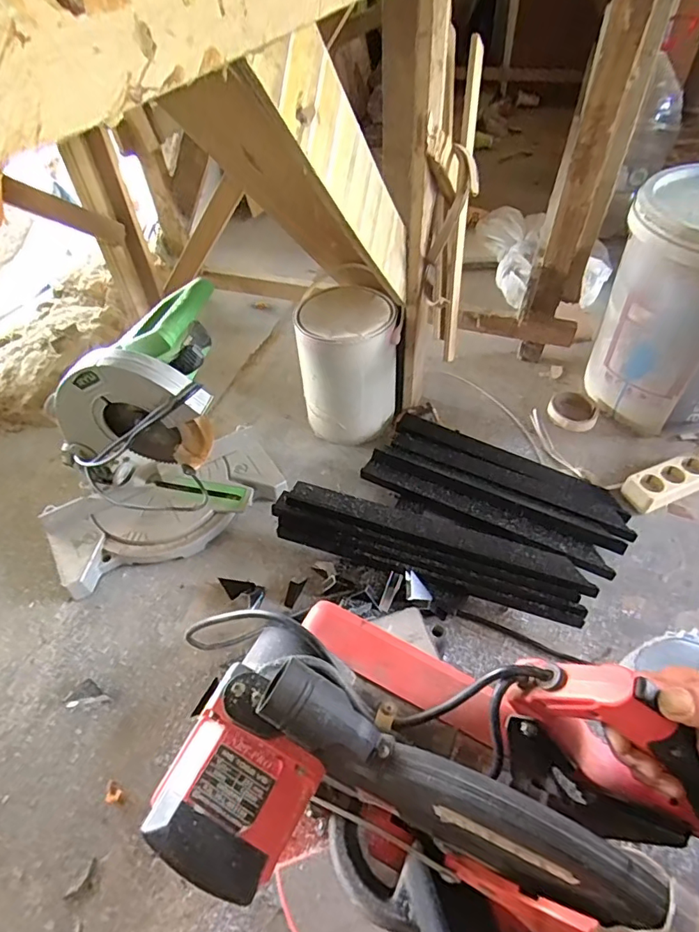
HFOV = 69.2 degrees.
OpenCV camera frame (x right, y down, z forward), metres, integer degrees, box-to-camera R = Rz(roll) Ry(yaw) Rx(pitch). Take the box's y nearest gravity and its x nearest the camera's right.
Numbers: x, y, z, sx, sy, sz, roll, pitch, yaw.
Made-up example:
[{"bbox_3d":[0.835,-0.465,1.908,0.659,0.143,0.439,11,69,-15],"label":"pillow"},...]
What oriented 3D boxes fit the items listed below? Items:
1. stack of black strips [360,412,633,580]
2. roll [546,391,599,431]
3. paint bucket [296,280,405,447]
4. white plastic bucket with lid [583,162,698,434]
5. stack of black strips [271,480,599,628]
[{"bbox_3d":[0.251,0.033,0.864,0.413,0.034,0.189,23,53,20],"label":"stack of black strips"},{"bbox_3d":[0.447,-0.113,1.008,0.093,0.026,0.108,24,52,20],"label":"roll"},{"bbox_3d":[-0.003,-0.189,0.947,0.172,0.229,0.173,0,48,0],"label":"paint bucket"},{"bbox_3d":[0.603,-0.264,0.899,0.277,0.406,0.284,-1,48,1],"label":"white plastic bucket with lid"},{"bbox_3d":[0.109,0.121,0.755,0.454,0.073,0.074,16,51,14],"label":"stack of black strips"}]

